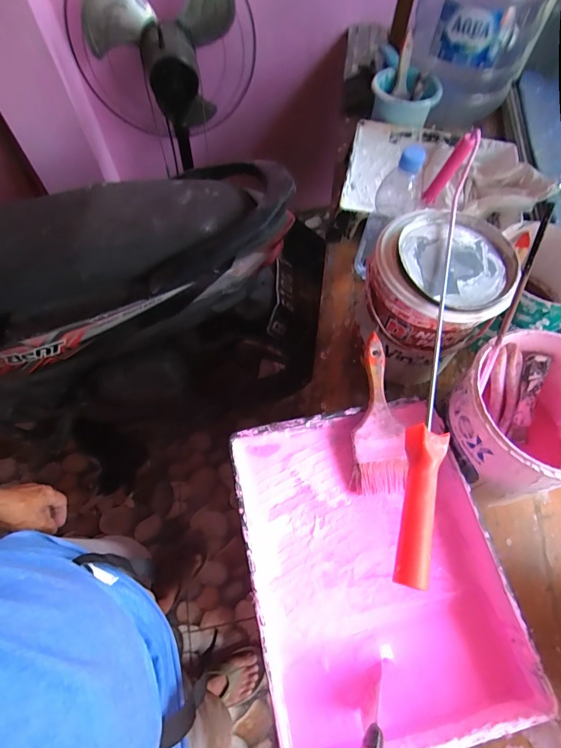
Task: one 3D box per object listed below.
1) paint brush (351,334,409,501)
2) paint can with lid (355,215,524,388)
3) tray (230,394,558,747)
[{"bbox_3d":[0.126,0.055,0.514,0.067,0.015,0.201,-2,85,-2],"label":"paint brush"},{"bbox_3d":[0.211,-0.105,0.573,0.165,0.177,0.166,1,62,-1],"label":"paint can with lid"},{"bbox_3d":[0.105,0.224,0.472,0.278,0.073,0.357,-11,63,-7],"label":"tray"}]

